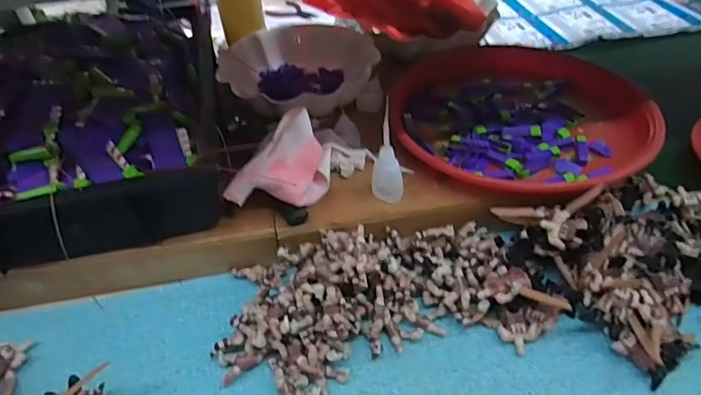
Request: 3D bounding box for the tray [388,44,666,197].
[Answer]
[{"bbox_3d":[0.208,-0.119,0.605,0.306,0.043,0.344,-3,43,2],"label":"tray"}]

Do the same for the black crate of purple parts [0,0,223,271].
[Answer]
[{"bbox_3d":[-0.312,-0.101,0.557,0.298,0.100,0.371,-9,44,-5],"label":"black crate of purple parts"}]

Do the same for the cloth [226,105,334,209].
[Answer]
[{"bbox_3d":[-0.068,-0.033,0.507,0.058,0.092,0.126,32,55,32],"label":"cloth"}]

